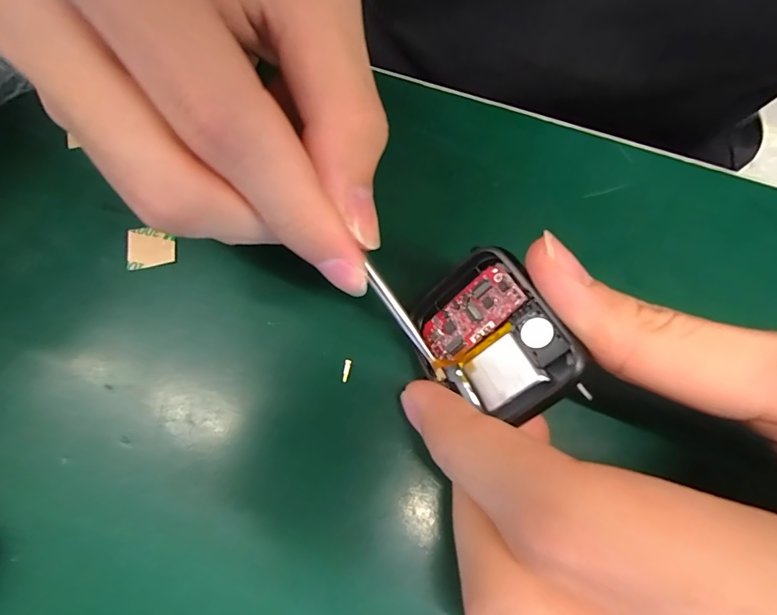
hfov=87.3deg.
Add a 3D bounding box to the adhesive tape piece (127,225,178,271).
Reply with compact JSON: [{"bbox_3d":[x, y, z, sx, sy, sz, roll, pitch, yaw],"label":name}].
[{"bbox_3d":[-0.078,-0.020,0.134,0.015,0.004,0.015,-10,68,-5],"label":"adhesive tape piece"}]

